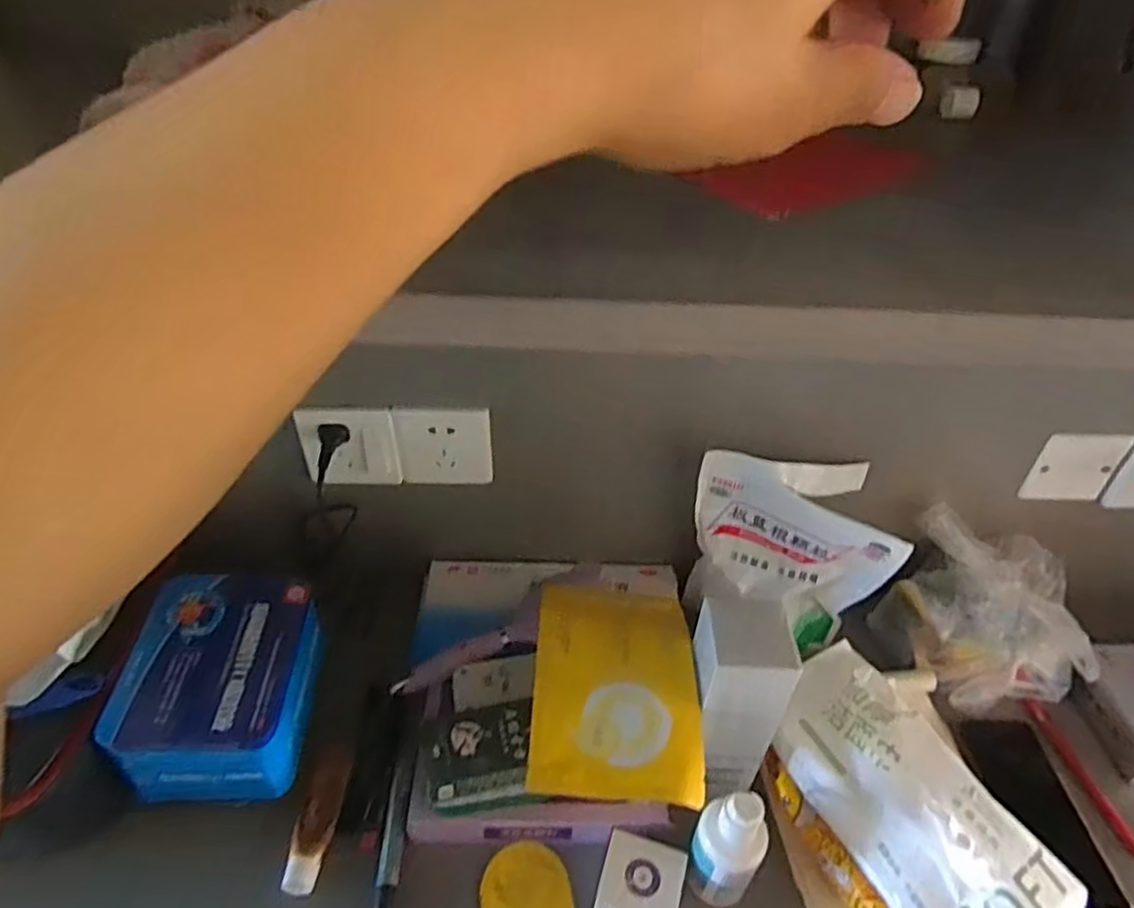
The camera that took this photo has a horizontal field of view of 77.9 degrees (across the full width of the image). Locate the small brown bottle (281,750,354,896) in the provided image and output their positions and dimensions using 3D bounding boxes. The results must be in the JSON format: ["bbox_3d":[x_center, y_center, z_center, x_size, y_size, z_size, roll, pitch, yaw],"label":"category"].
[{"bbox_3d":[-0.208,0.306,0.592,0.035,0.023,0.120,1,40,-2],"label":"small brown bottle"}]

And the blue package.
[{"bbox_3d":[-0.275,0.185,0.563,0.124,0.081,0.160,1,40,-2],"label":"blue package"}]

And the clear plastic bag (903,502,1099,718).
[{"bbox_3d":[0.427,0.158,0.702,0.148,0.125,0.142,2,40,0],"label":"clear plastic bag"}]

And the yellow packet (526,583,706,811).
[{"bbox_3d":[0.038,0.171,0.536,0.120,0.024,0.183,3,40,1],"label":"yellow packet"}]

